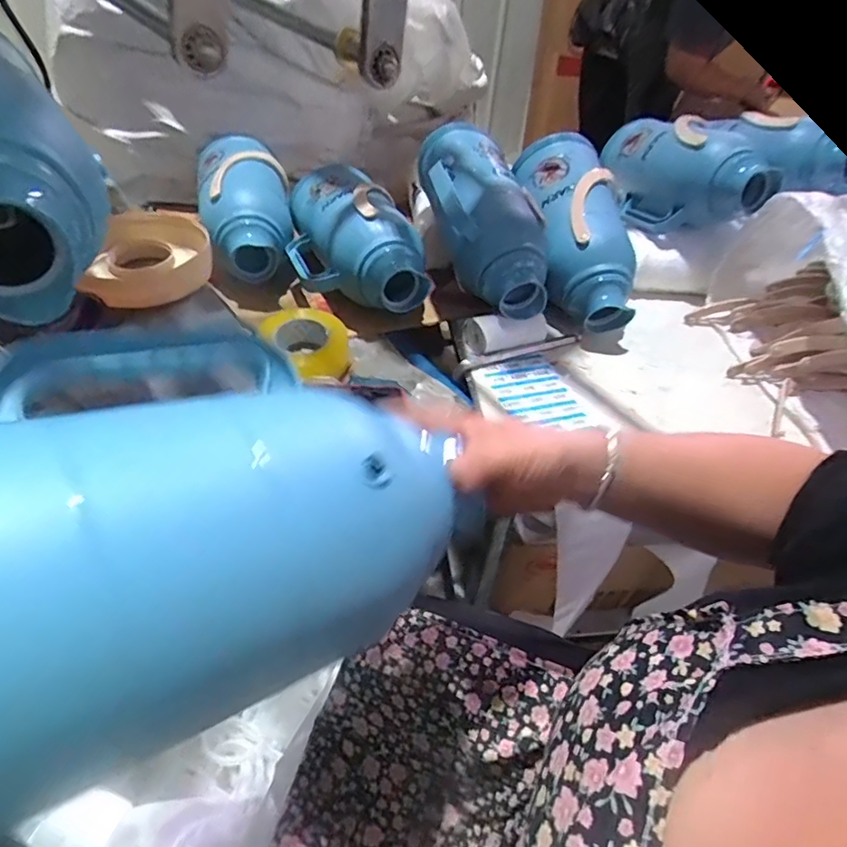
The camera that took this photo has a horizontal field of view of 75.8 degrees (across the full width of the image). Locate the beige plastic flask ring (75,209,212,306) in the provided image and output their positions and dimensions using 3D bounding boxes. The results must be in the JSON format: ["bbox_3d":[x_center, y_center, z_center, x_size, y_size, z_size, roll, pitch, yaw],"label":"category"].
[{"bbox_3d":[-0.333,-0.206,0.662,0.137,0.046,0.146,3,45,-3],"label":"beige plastic flask ring"}]

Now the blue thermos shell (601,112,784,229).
[{"bbox_3d":[0.451,-0.436,0.968,0.147,0.153,0.274,-14,48,-19],"label":"blue thermos shell"}]

